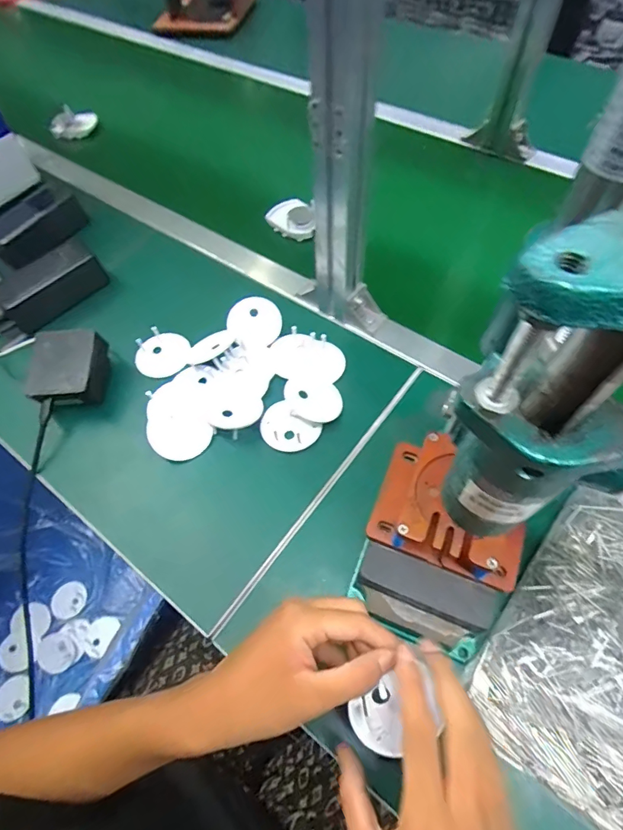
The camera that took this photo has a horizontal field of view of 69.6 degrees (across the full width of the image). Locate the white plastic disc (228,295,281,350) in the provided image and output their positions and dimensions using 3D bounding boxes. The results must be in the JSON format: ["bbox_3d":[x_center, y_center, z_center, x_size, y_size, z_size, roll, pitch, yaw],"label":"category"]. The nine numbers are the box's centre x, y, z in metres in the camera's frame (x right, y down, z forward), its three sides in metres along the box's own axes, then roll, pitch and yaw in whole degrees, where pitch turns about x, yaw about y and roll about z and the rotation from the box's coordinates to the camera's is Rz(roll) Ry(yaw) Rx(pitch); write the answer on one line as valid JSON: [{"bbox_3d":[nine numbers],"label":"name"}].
[{"bbox_3d":[-0.066,-0.111,0.534,0.062,0.006,0.059,0,83,3],"label":"white plastic disc"}]

